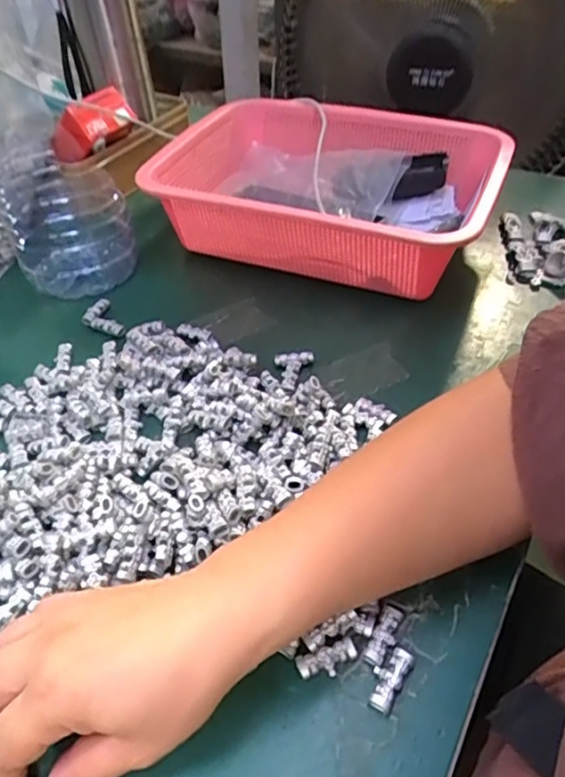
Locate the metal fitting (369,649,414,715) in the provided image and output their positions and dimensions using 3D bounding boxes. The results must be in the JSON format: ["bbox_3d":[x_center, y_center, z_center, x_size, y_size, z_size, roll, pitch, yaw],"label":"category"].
[{"bbox_3d":[0.052,0.141,0.291,0.014,0.008,0.030,23,50,24],"label":"metal fitting"}]

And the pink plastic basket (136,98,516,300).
[{"bbox_3d":[0.040,-0.179,0.561,0.284,0.092,0.214,15,47,18],"label":"pink plastic basket"}]

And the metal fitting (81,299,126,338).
[{"bbox_3d":[-0.152,-0.055,0.501,0.026,0.011,0.051,-23,48,-19],"label":"metal fitting"}]

